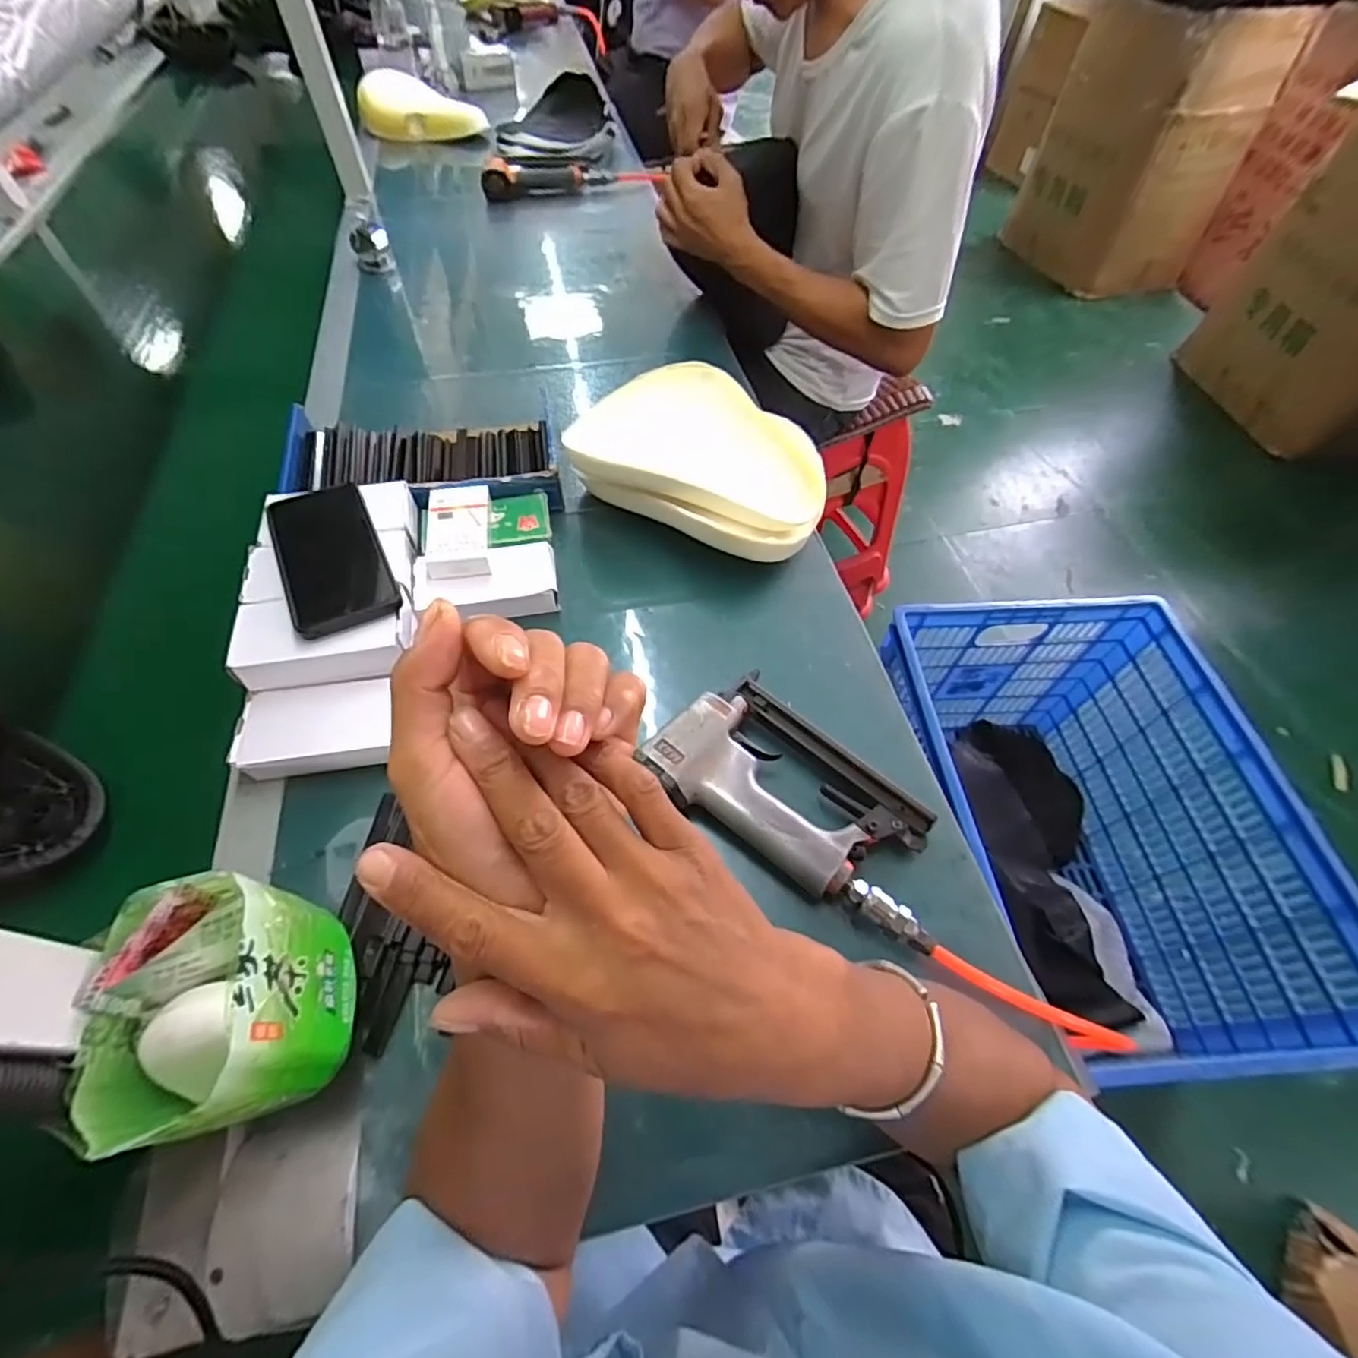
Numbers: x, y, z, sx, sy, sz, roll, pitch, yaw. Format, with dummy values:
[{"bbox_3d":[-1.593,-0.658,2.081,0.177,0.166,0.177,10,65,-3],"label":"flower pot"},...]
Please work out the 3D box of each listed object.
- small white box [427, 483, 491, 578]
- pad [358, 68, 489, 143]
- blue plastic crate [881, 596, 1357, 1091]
[{"bbox_3d":[-0.203,-0.139,0.564,0.055,0.023,0.103,-7,57,-7],"label":"small white box"},{"bbox_3d":[-0.537,-1.186,1.280,0.257,0.089,0.123,21,58,11],"label":"pad"},{"bbox_3d":[0.594,0.252,0.992,0.478,0.437,0.648,-2,57,-4],"label":"blue plastic crate"}]

